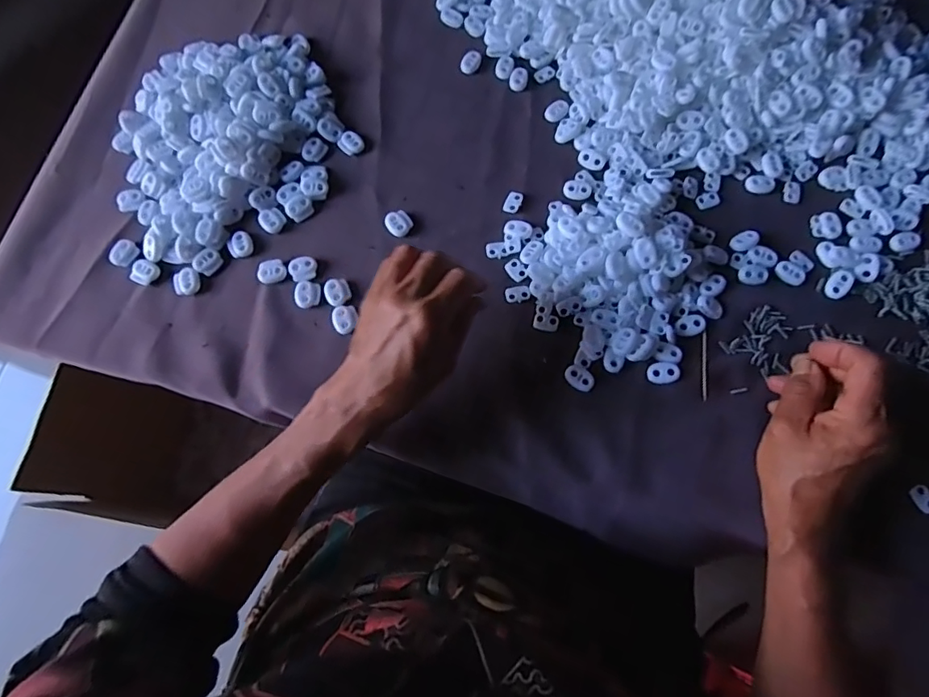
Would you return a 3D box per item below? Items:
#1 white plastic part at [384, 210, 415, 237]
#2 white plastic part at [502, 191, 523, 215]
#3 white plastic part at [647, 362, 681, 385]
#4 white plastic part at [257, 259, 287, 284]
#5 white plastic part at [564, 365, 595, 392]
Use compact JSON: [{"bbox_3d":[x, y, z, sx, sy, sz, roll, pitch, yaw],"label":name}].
[{"bbox_3d":[-0.054,-0.103,0.430,0.023,0.007,0.021,41,79,12],"label":"white plastic part"},{"bbox_3d":[0.040,-0.120,0.431,0.013,0.004,0.021,20,75,7],"label":"white plastic part"},{"bbox_3d":[0.146,0.018,0.386,0.023,0.004,0.016,2,73,2],"label":"white plastic part"},{"bbox_3d":[-0.153,-0.061,0.419,0.022,0.007,0.018,-21,74,-5],"label":"white plastic part"},{"bbox_3d":[0.085,0.022,0.386,0.022,0.004,0.015,38,78,12],"label":"white plastic part"}]

